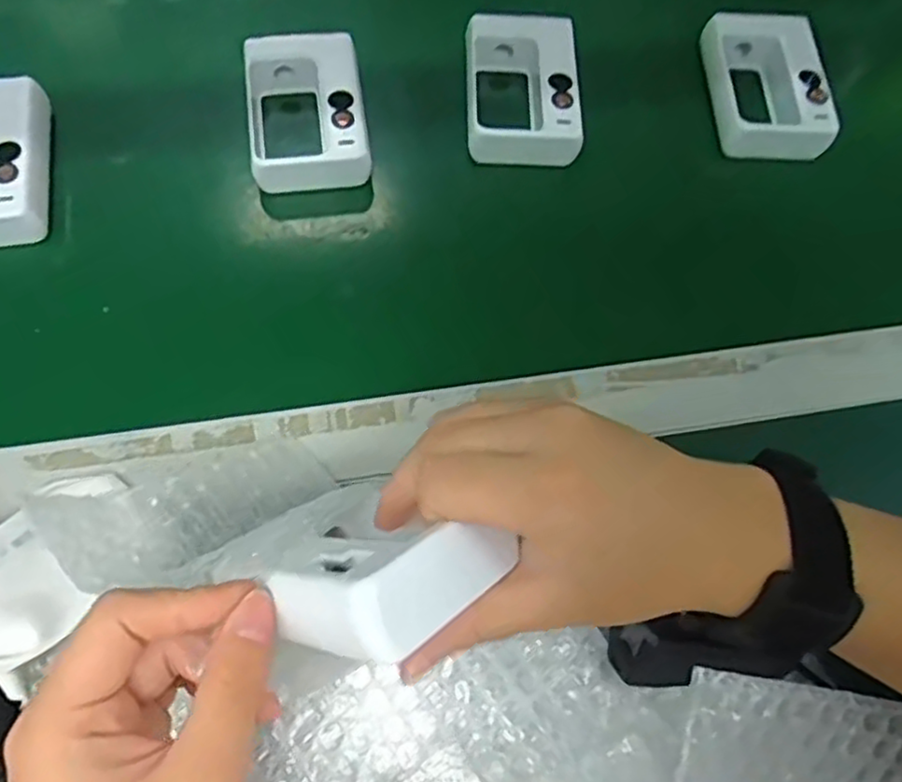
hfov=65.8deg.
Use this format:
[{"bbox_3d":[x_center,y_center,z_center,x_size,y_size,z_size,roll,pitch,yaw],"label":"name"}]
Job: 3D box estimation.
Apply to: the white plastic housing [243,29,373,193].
[{"bbox_3d":[-0.085,-0.165,0.412,0.067,0.030,0.102,-8,68,-7],"label":"white plastic housing"}]

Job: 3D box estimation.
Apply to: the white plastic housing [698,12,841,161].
[{"bbox_3d":[0.203,-0.198,0.450,0.068,0.034,0.103,-5,68,-6],"label":"white plastic housing"}]

